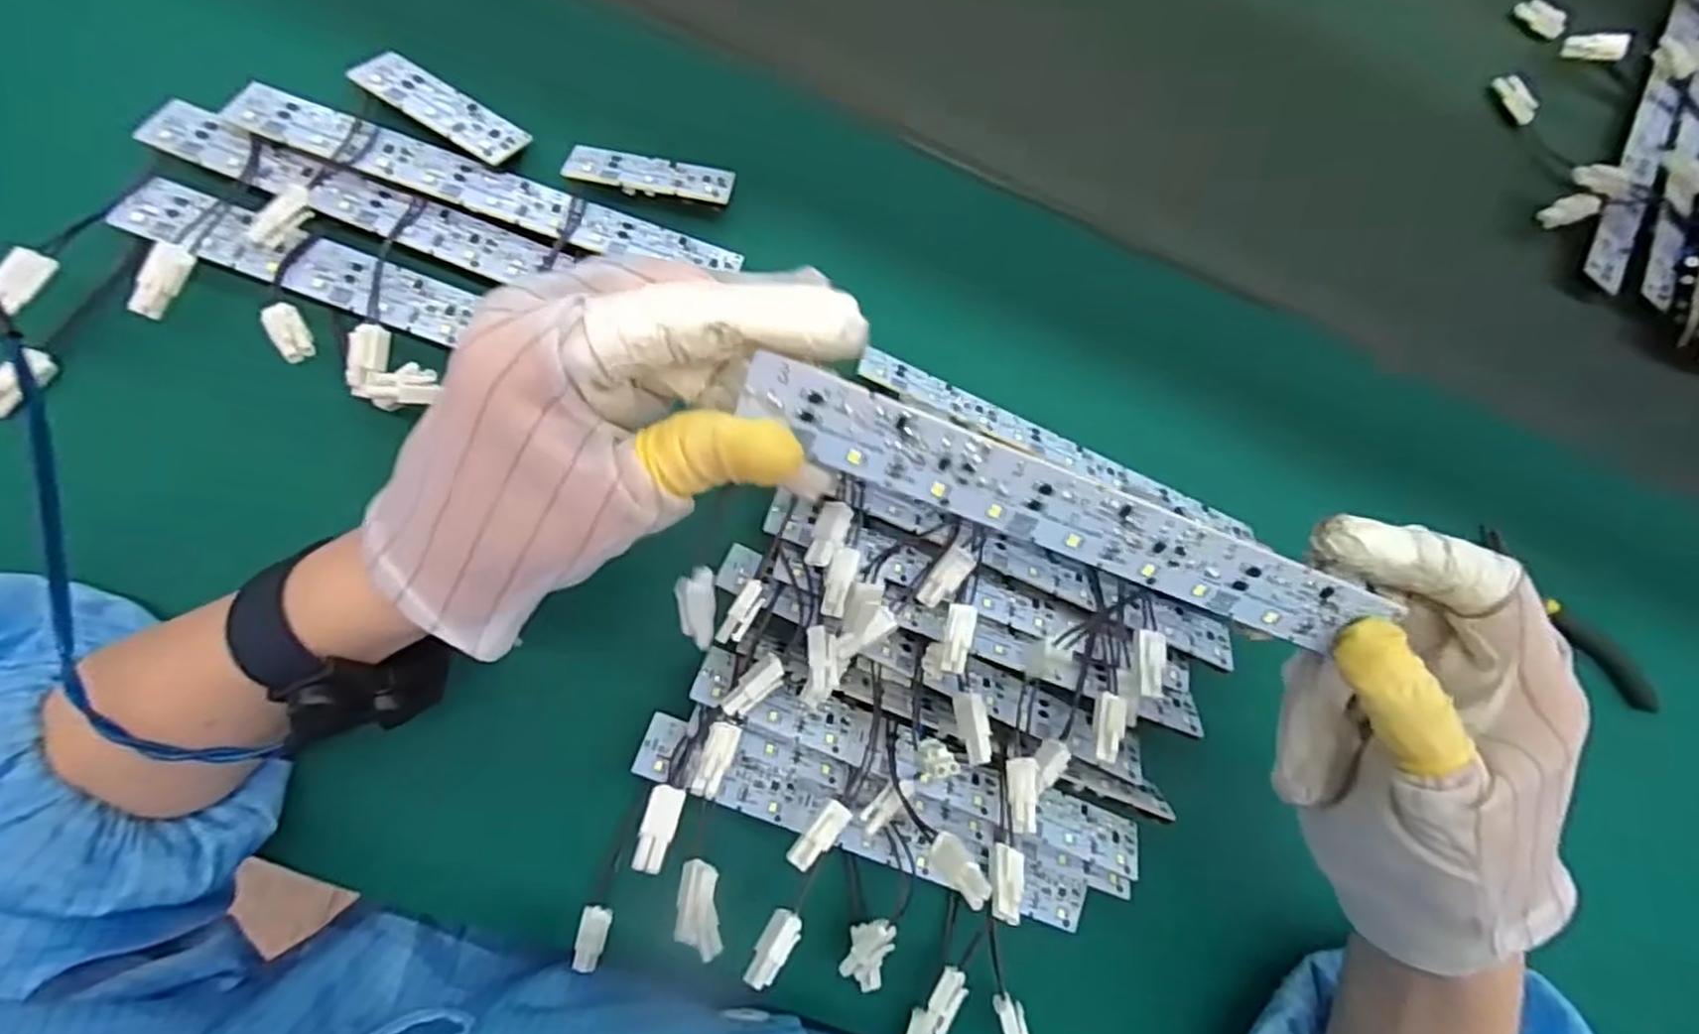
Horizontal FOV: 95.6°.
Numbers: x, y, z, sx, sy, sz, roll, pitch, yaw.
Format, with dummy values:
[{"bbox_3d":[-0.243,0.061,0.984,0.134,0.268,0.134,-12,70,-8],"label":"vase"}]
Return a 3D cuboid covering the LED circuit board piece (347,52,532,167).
[{"bbox_3d":[-0.160,-0.161,0.302,0.063,0.004,0.024,30,59,-5],"label":"LED circuit board piece"}]

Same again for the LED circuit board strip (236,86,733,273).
[{"bbox_3d":[-0.137,-0.126,0.301,0.186,0.004,0.025,17,61,-10],"label":"LED circuit board strip"}]

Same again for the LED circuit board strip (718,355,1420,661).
[{"bbox_3d":[0.058,0.000,0.205,0.176,0.004,0.026,20,123,-9],"label":"LED circuit board strip"}]

